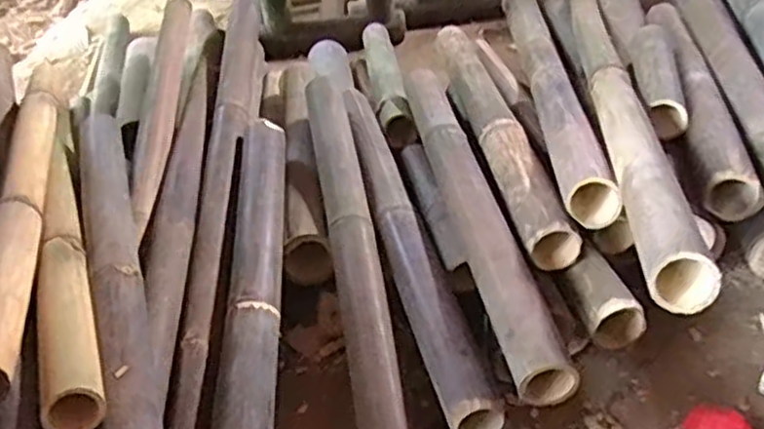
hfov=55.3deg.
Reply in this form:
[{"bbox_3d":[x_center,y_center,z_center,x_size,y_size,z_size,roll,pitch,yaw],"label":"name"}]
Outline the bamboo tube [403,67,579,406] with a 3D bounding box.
[{"bbox_3d":[0.103,-0.034,0.900,0.064,0.051,0.657,-9,33,-3],"label":"bamboo tube"}]

